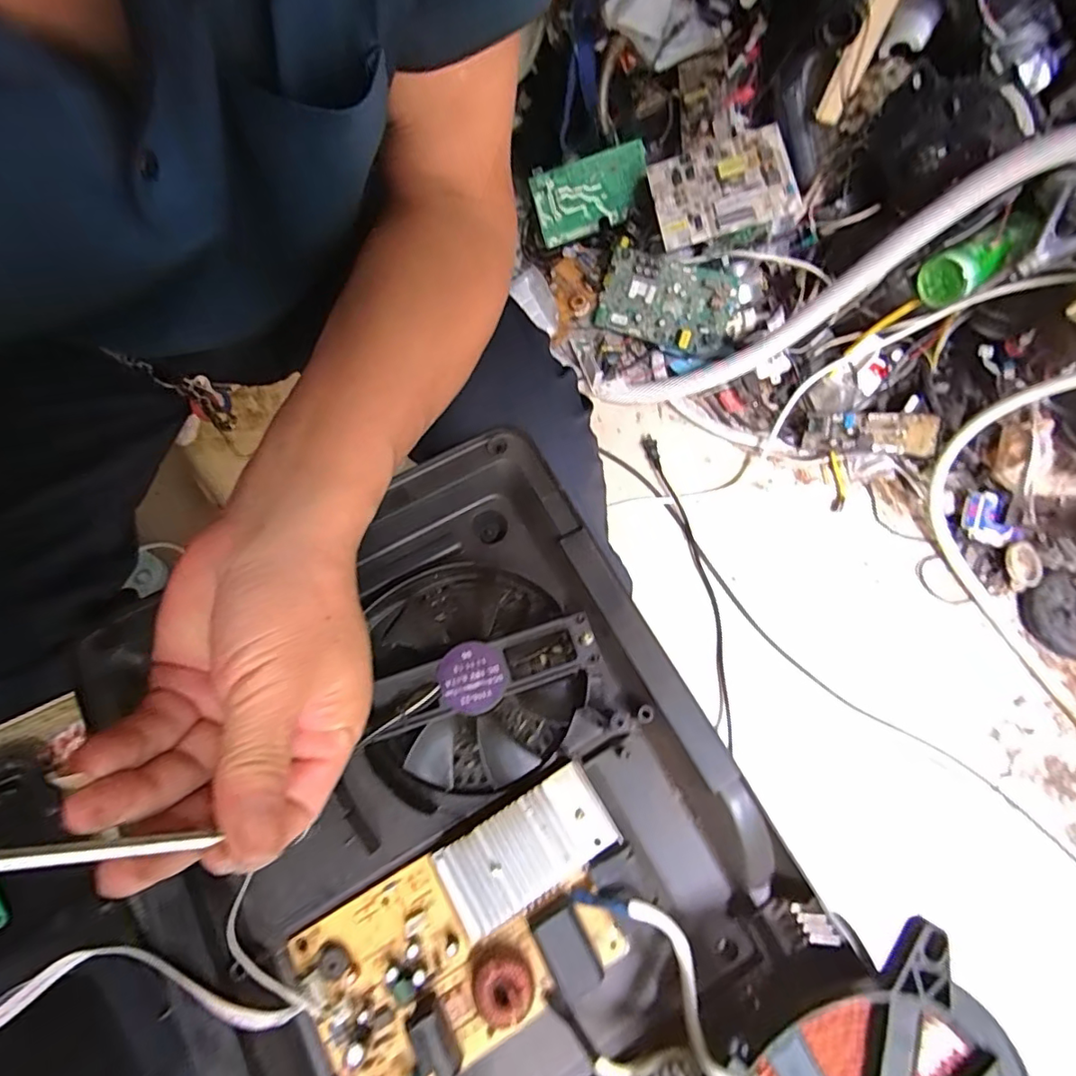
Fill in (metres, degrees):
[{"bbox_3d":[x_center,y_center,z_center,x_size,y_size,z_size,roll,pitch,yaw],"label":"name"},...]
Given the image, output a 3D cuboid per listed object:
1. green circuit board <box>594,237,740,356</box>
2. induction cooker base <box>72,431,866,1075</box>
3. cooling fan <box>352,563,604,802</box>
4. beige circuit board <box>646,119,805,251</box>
[{"bbox_3d":[0.209,-0.383,0.902,0.212,0.130,0.032,21,29,12],"label":"green circuit board"},{"bbox_3d":[-0.044,0.144,0.291,0.275,0.052,0.354,-29,73,-9],"label":"induction cooker base"},{"bbox_3d":[-0.032,0.076,0.314,0.121,0.038,0.123,-5,70,-1],"label":"cooling fan"},{"bbox_3d":[0.267,-0.517,0.816,0.193,0.019,0.147,-15,78,12],"label":"beige circuit board"}]

